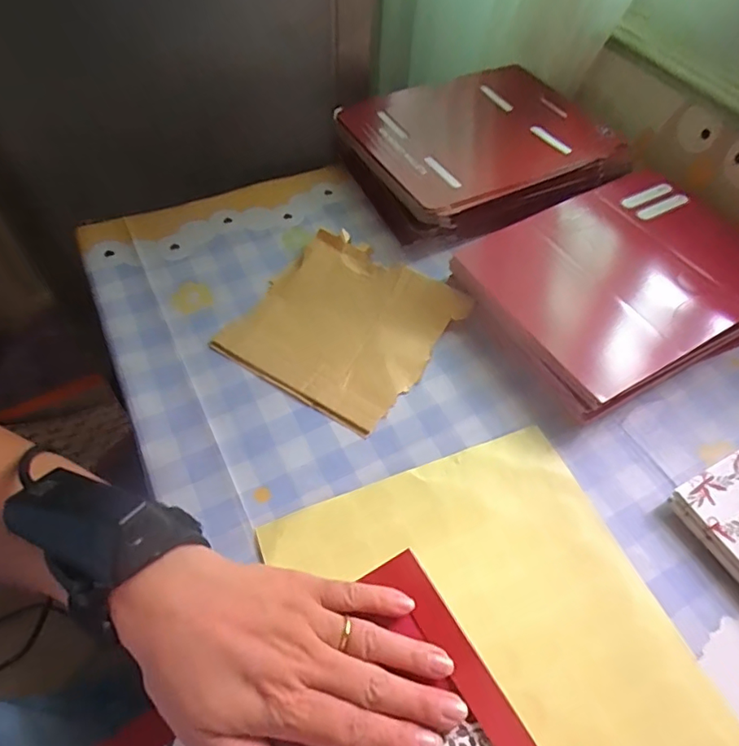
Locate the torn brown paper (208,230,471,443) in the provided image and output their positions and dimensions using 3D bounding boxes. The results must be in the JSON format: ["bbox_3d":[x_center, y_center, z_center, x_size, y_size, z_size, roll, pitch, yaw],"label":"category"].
[{"bbox_3d":[-0.020,-0.043,0.424,0.150,0.014,0.157,29,59,16],"label":"torn brown paper"}]

